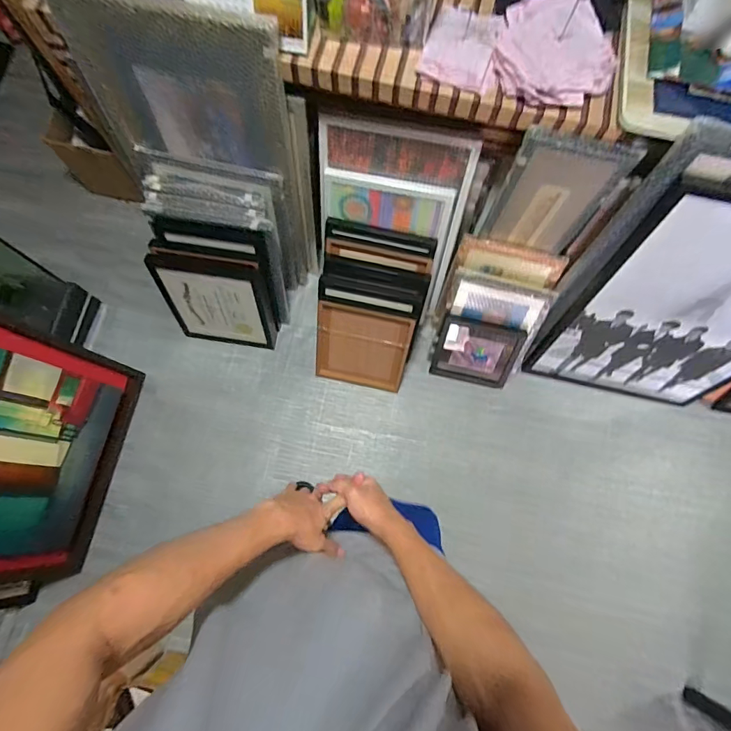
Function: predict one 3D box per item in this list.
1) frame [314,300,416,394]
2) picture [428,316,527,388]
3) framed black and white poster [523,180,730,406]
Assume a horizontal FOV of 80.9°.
[{"bbox_3d":[-0.011,-0.044,1.317,0.277,0.283,0.041,8,37,0],"label":"frame"},{"bbox_3d":[0.355,-0.038,1.372,0.253,0.226,0.020,13,32,3],"label":"picture"},{"bbox_3d":[0.842,-0.111,1.115,0.592,0.738,0.046,12,58,4],"label":"framed black and white poster"}]

